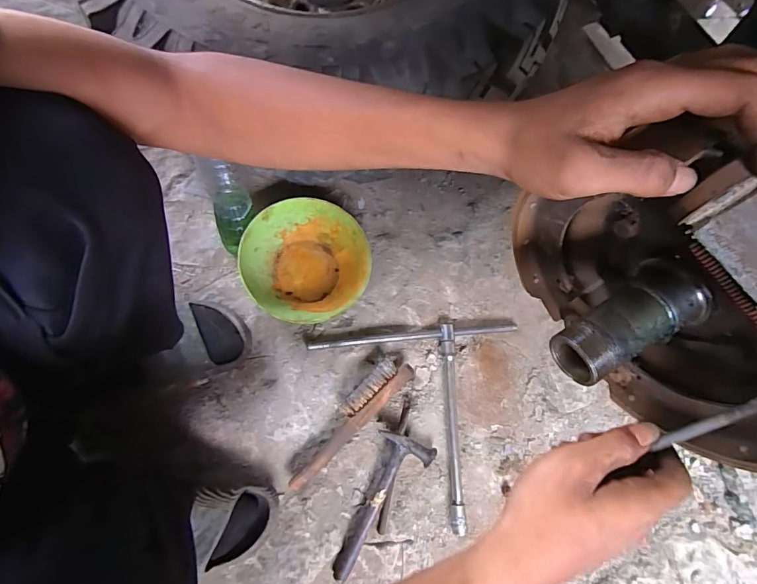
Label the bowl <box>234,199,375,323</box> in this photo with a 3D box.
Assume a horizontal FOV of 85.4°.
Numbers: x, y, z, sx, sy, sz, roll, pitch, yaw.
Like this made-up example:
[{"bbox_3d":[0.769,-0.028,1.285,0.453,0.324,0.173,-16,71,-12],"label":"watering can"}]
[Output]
[{"bbox_3d":[-0.115,-0.044,0.669,0.190,0.088,0.197,1,74,-5],"label":"bowl"}]

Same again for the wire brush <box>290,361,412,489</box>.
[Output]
[{"bbox_3d":[-0.043,0.194,0.622,0.054,0.037,0.240,43,75,7],"label":"wire brush"}]

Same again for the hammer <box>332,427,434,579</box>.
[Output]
[{"bbox_3d":[0.012,0.311,0.592,0.087,0.031,0.201,19,74,4],"label":"hammer"}]

